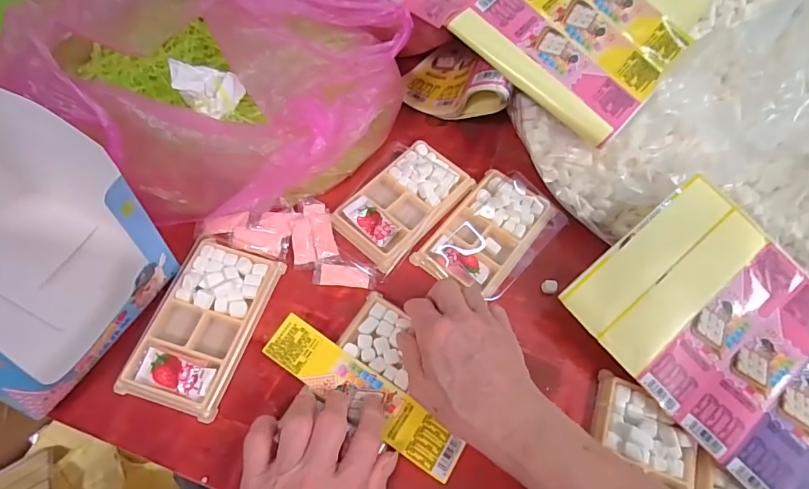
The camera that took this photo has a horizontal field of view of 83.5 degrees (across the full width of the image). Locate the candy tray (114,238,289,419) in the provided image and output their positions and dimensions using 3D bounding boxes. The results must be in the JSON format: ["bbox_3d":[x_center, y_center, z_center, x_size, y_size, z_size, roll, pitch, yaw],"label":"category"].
[{"bbox_3d":[-0.163,0.064,0.372,0.076,0.021,0.136,16,62,5],"label":"candy tray"}]

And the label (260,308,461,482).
[{"bbox_3d":[-0.032,0.115,0.348,0.167,0.009,0.037,33,65,12],"label":"label"}]

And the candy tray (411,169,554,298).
[{"bbox_3d":[0.077,-0.012,0.432,0.075,0.014,0.131,37,65,15],"label":"candy tray"}]

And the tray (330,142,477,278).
[{"bbox_3d":[0.001,-0.043,0.441,0.082,0.018,0.135,39,66,16],"label":"tray"}]

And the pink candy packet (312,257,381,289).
[{"bbox_3d":[-0.052,0.025,0.408,0.057,0.004,0.027,5,62,-1],"label":"pink candy packet"}]

